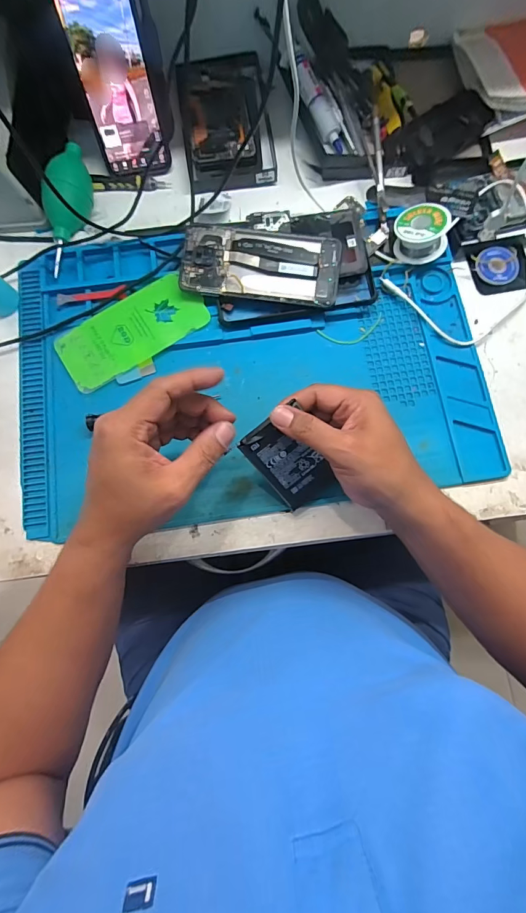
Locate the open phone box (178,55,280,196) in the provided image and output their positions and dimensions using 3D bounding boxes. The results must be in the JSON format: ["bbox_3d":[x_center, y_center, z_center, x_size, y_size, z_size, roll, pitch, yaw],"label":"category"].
[{"bbox_3d":[-0.044,-0.405,0.459,0.101,0.023,0.185,-8,81,-2],"label":"open phone box"}]

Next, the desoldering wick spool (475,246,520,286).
[{"bbox_3d":[0.262,-0.213,0.427,0.044,0.007,0.045,0,80,0],"label":"desoldering wick spool"}]

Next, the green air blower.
[{"bbox_3d":[-0.212,-0.274,0.414,0.046,0.041,0.142,-2,80,-1],"label":"green air blower"}]

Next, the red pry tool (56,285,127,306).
[{"bbox_3d":[-0.185,-0.175,0.415,0.074,0.006,0.017,-7,81,-2],"label":"red pry tool"}]

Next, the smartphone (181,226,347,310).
[{"bbox_3d":[-0.003,-0.200,0.401,0.163,0.006,0.073,8,86,2],"label":"smartphone"}]

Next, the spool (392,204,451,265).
[{"bbox_3d":[0.169,-0.239,0.415,0.053,0.039,0.053,-6,68,15],"label":"spool"}]

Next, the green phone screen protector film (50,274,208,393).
[{"bbox_3d":[-0.138,-0.134,0.408,0.154,0.004,0.072,-32,81,-5],"label":"green phone screen protector film"}]

